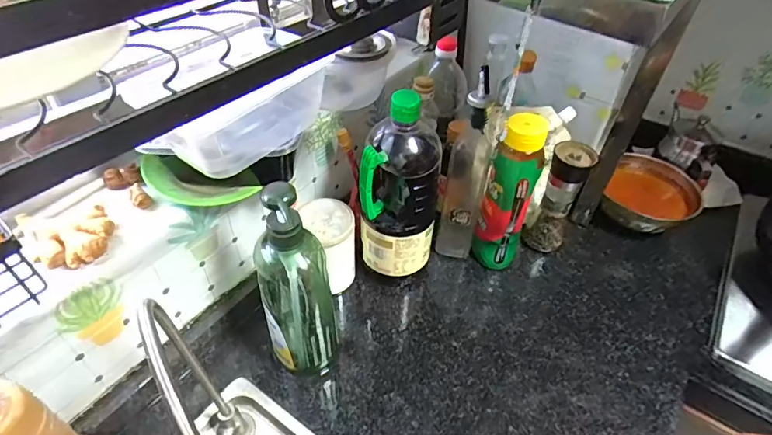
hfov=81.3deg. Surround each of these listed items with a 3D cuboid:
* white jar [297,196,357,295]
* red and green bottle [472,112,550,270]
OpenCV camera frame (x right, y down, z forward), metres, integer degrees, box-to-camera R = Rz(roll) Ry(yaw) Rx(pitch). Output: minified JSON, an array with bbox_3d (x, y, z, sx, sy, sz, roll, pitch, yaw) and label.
[{"bbox_3d":[-0.083,0.040,0.655,0.073,0.126,0.071,35,53,29],"label":"white jar"},{"bbox_3d":[0.177,-0.025,0.649,0.067,0.241,0.067,17,46,14],"label":"red and green bottle"}]

